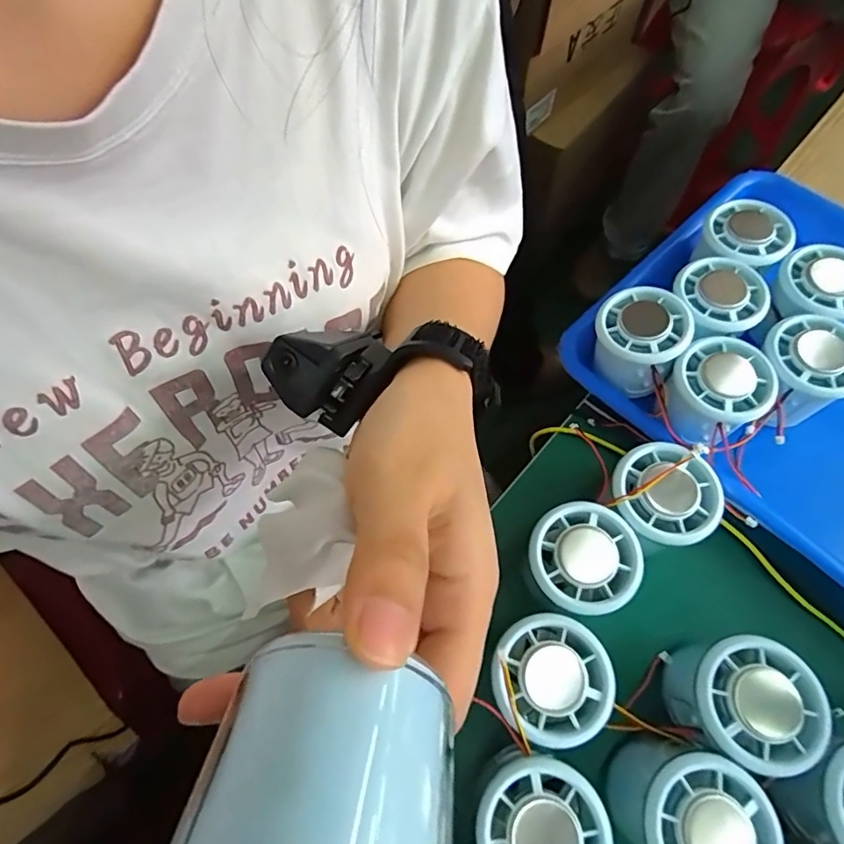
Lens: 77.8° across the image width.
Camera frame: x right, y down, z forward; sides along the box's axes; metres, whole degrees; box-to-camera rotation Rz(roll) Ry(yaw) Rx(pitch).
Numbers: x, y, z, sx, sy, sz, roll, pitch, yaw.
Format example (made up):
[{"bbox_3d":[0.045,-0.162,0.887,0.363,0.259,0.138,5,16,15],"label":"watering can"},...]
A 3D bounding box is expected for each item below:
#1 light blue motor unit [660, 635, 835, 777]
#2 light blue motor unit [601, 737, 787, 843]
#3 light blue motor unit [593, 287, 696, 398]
[{"bbox_3d":[0.159,0.141,0.265,0.055,0.060,0.053,-1,66,1],"label":"light blue motor unit"},{"bbox_3d":[0.125,0.184,0.245,0.058,0.056,0.053,-1,66,1],"label":"light blue motor unit"},{"bbox_3d":[0.140,-0.052,0.345,0.054,0.047,0.055,-1,66,1],"label":"light blue motor unit"}]

